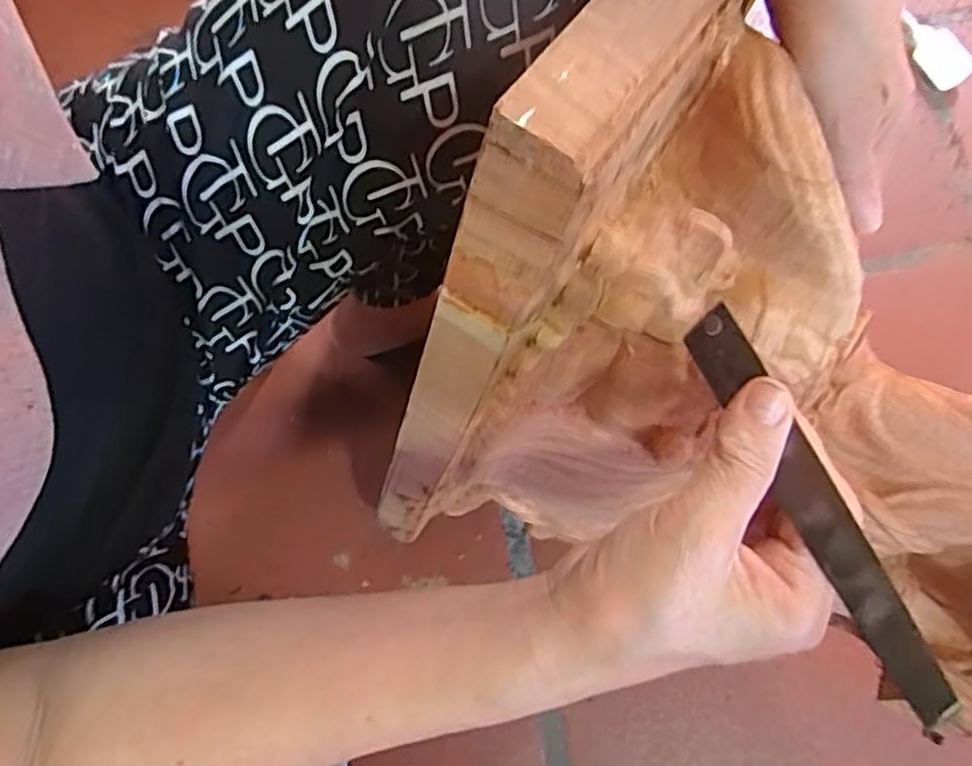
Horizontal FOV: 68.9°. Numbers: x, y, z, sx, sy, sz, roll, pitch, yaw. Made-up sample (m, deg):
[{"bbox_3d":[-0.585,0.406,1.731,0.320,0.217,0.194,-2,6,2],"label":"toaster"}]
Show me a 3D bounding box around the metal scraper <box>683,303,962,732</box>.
[{"bbox_3d":[0.104,0.037,0.229,0.019,0.004,0.138,-40,62,35],"label":"metal scraper"}]

